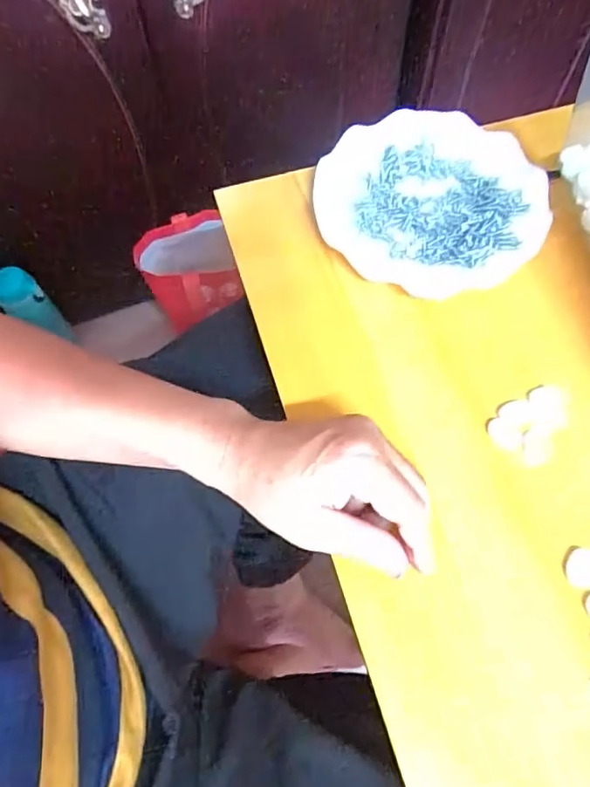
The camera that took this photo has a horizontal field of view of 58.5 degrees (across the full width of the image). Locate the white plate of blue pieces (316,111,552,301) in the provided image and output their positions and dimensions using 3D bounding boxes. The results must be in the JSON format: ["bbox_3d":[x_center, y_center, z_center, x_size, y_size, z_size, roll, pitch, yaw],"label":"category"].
[{"bbox_3d":[0.111,-0.160,0.434,0.177,0.023,0.166,0,66,1],"label":"white plate of blue pieces"}]

